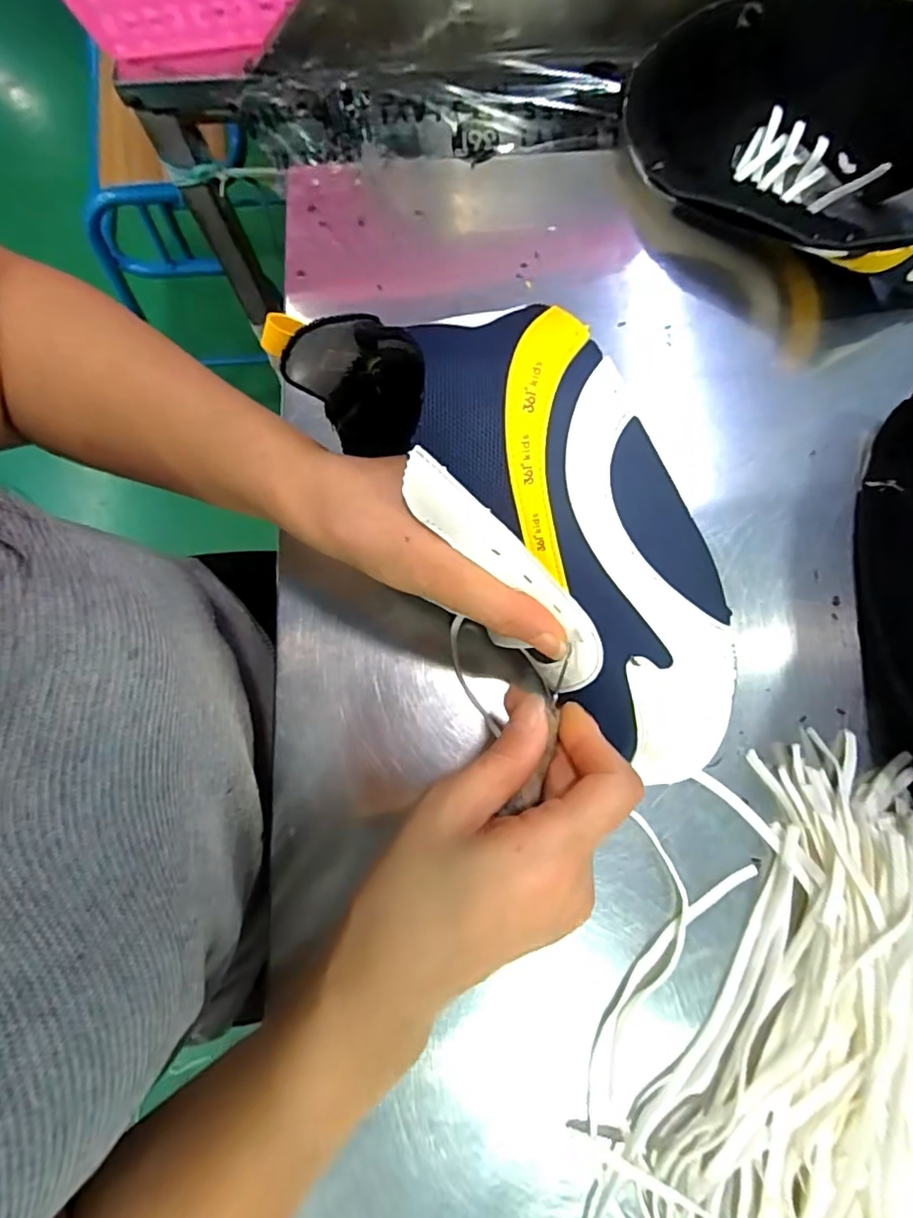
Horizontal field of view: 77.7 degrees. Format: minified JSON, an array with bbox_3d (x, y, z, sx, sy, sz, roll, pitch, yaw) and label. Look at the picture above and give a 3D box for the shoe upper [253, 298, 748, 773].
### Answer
[{"bbox_3d":[0.034,-0.029,0.253,0.107,0.098,0.252,-42,94,-7],"label":"shoe upper"}]

